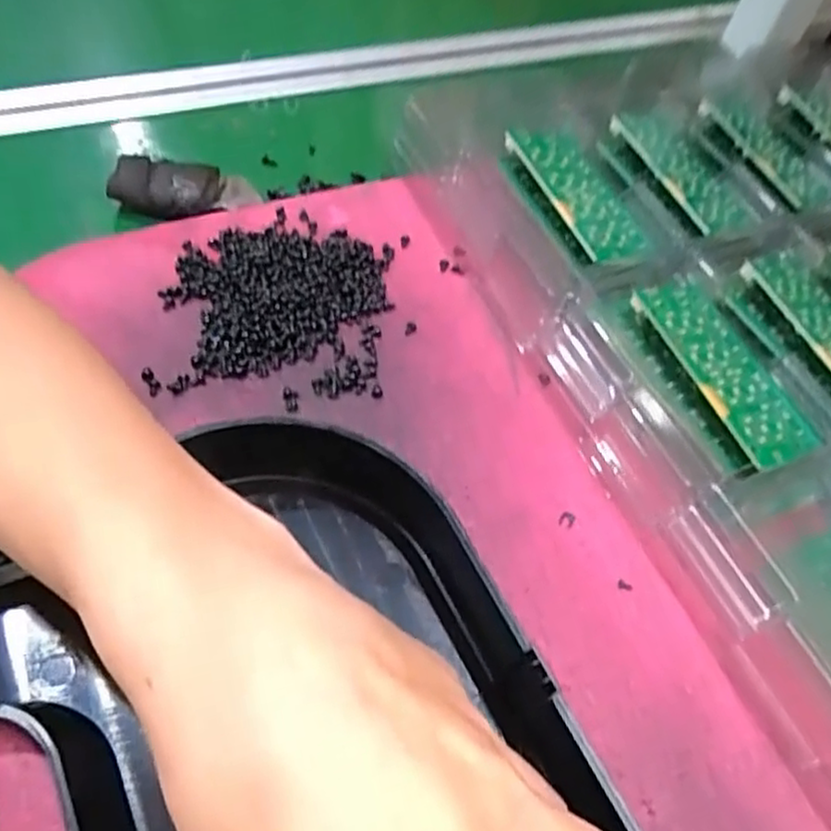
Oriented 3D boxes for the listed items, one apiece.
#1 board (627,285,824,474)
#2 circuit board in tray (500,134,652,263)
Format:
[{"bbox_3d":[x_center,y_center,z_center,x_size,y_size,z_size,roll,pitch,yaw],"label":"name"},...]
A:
[{"bbox_3d":[0.136,-0.019,0.313,0.049,0.012,0.094,-9,60,-27],"label":"board"},{"bbox_3d":[0.079,-0.109,0.360,0.052,0.014,0.090,-15,65,-32],"label":"circuit board in tray"}]

